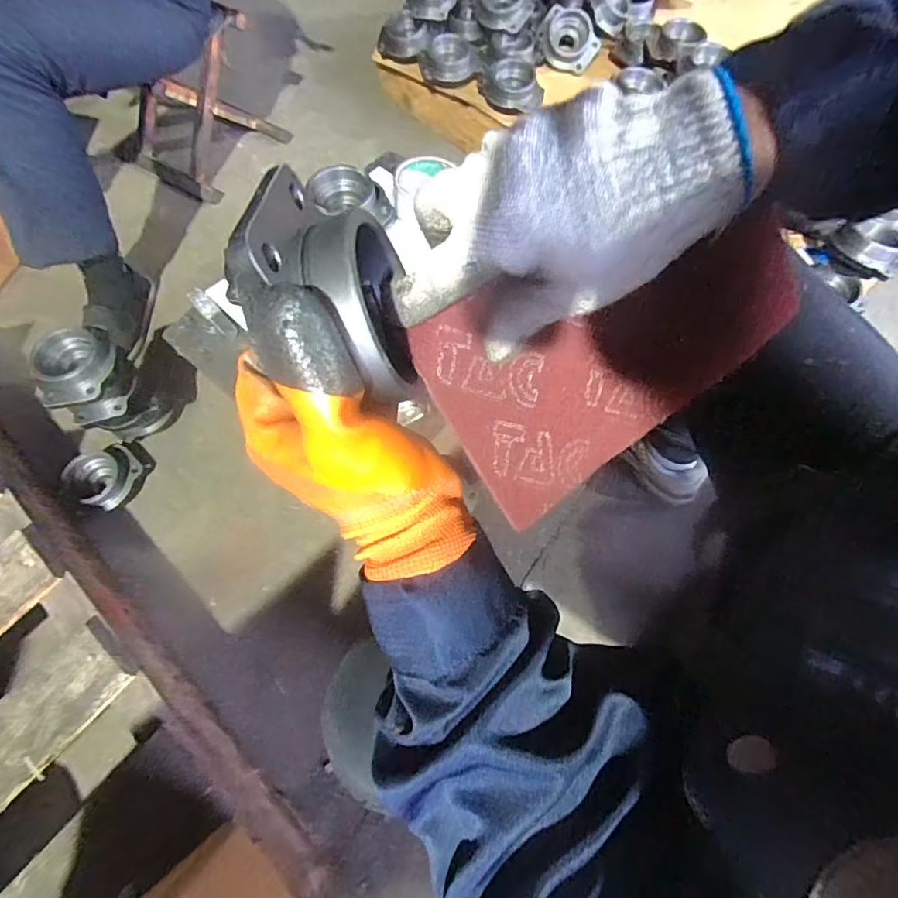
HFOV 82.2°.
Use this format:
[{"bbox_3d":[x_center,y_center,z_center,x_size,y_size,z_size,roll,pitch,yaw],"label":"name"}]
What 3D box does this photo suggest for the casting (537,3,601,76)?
[{"bbox_3d":[0.232,-0.797,1.008,0.117,0.031,0.097,28,107,-8],"label":"casting"}]

